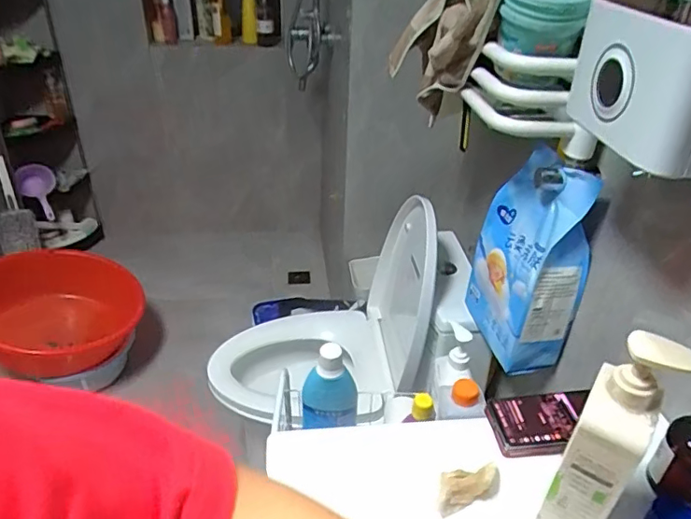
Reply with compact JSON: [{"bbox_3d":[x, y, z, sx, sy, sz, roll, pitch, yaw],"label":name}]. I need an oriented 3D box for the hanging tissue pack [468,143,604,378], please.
[{"bbox_3d":[0.317,-0.001,0.929,0.100,0.350,0.195,-6,35,-12],"label":"hanging tissue pack"}]

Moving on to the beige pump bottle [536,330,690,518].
[{"bbox_3d":[0.242,0.177,0.496,0.064,0.256,0.061,22,39,27],"label":"beige pump bottle"}]

